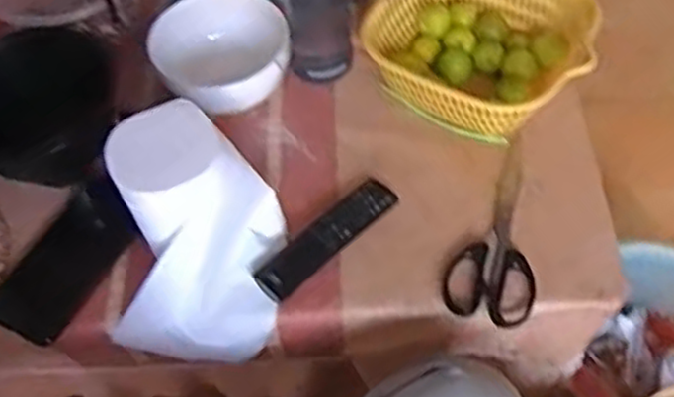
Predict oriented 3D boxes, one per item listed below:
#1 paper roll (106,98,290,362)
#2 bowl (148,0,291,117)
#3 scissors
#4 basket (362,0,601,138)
[{"bbox_3d":[-0.118,0.029,0.615,0.121,0.161,0.141,3,56,6],"label":"paper roll"},{"bbox_3d":[-0.109,-0.142,0.752,0.132,0.067,0.136,-2,56,3],"label":"bowl"},{"bbox_3d":[0.150,0.023,0.661,0.074,0.008,0.191,13,58,12],"label":"scissors"},{"bbox_3d":[0.143,-0.153,0.736,0.202,0.079,0.189,24,61,18],"label":"basket"}]

